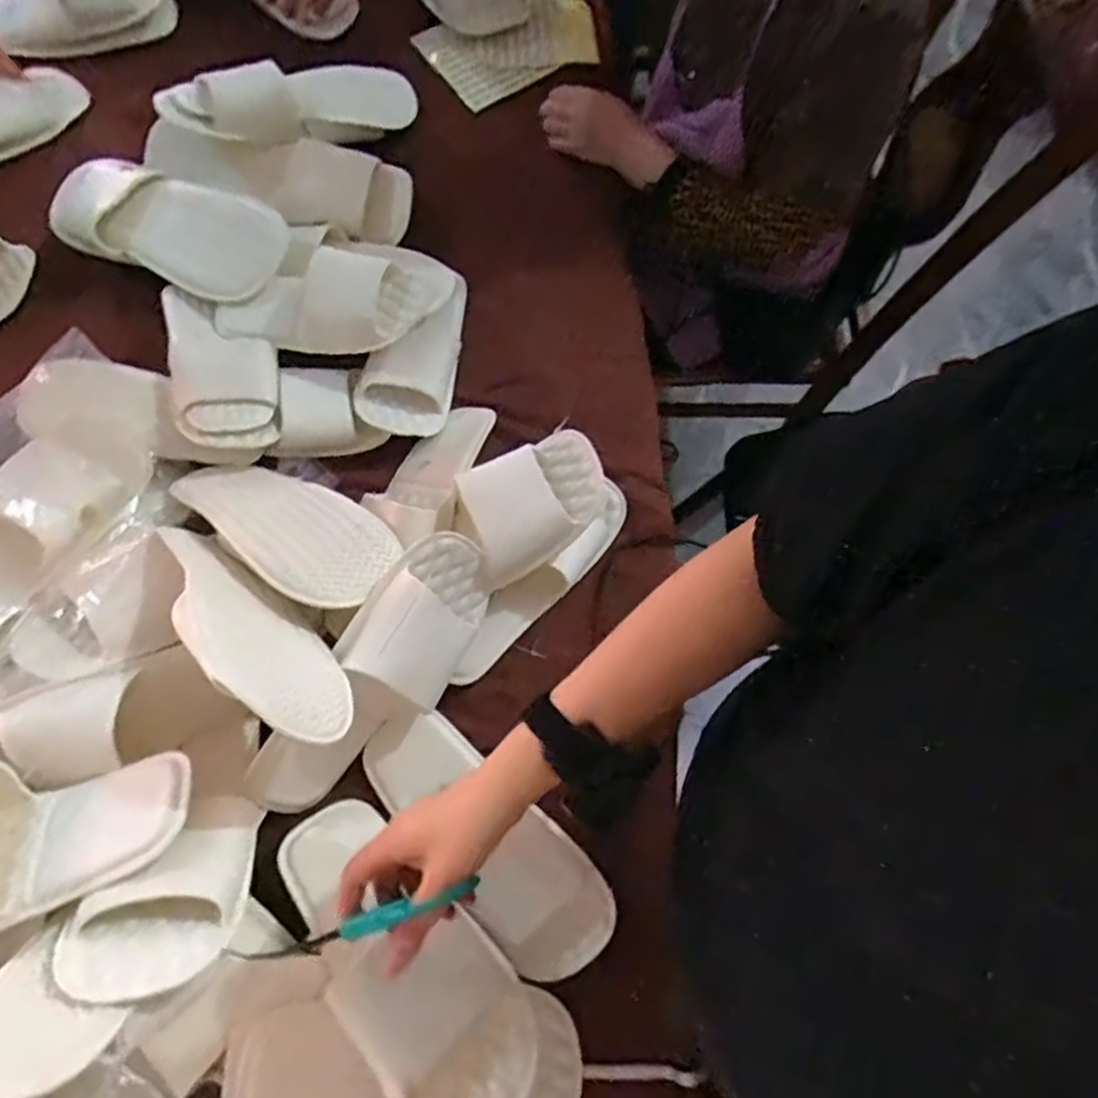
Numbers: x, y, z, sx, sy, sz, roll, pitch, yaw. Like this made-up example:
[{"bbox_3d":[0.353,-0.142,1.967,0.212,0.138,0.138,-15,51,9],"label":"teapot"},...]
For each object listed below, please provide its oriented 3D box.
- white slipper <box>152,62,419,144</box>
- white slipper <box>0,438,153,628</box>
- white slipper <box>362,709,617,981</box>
[{"bbox_3d":[-0.279,-0.511,0.827,0.289,0.047,0.086,-22,71,-26],"label":"white slipper"},{"bbox_3d":[-0.464,0.002,0.618,0.107,0.058,0.262,38,74,12],"label":"white slipper"},{"bbox_3d":[-0.054,0.242,0.615,0.096,0.038,0.257,-42,76,-14],"label":"white slipper"}]

